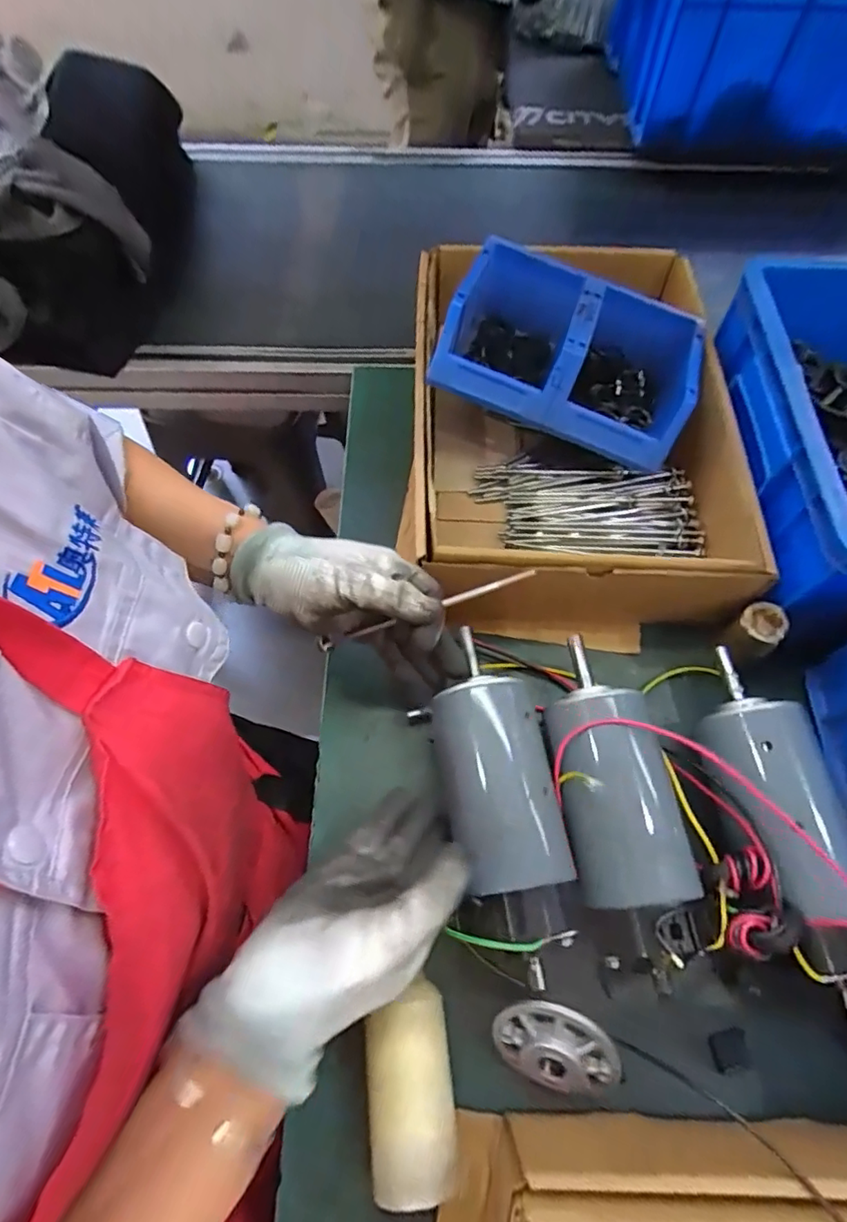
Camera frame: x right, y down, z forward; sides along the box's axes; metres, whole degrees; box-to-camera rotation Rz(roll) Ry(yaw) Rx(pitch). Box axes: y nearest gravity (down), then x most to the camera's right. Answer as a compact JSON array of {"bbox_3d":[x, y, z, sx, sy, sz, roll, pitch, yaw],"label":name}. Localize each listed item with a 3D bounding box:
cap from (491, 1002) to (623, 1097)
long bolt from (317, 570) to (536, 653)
[{"bbox_3d":[0.080,0.258,0.320,0.076,0.065,0.014,21,24,14],"label":"cap"},{"bbox_3d":[-0.002,0.001,0.375,0.160,0.014,0.007,-20,63,18],"label":"long bolt"}]

